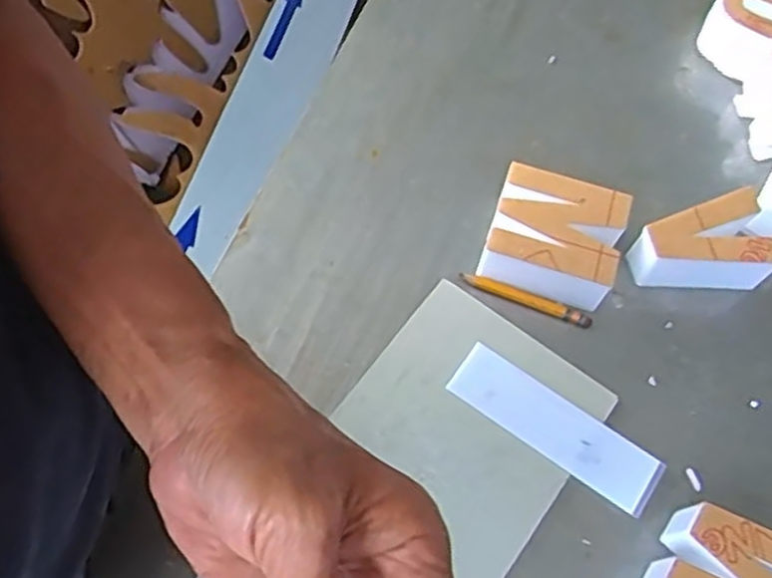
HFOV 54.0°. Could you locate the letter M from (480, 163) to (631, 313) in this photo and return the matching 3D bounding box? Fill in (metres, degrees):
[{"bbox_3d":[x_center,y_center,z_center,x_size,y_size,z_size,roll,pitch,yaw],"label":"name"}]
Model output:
[{"bbox_3d":[0.112,-0.033,0.507,0.081,0.047,0.073,19,65,7],"label":"letter M"}]

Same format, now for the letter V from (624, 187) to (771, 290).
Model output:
[{"bbox_3d":[0.213,-0.022,0.509,0.089,0.048,0.056,-18,67,-10],"label":"letter V"}]

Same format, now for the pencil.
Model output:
[{"bbox_3d":[0.094,0.007,0.507,0.090,0.007,0.007,20,65,7],"label":"pencil"}]

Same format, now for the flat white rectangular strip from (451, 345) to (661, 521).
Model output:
[{"bbox_3d":[0.104,0.086,0.471,0.136,0.004,0.039,33,68,13],"label":"flat white rectangular strip"}]

